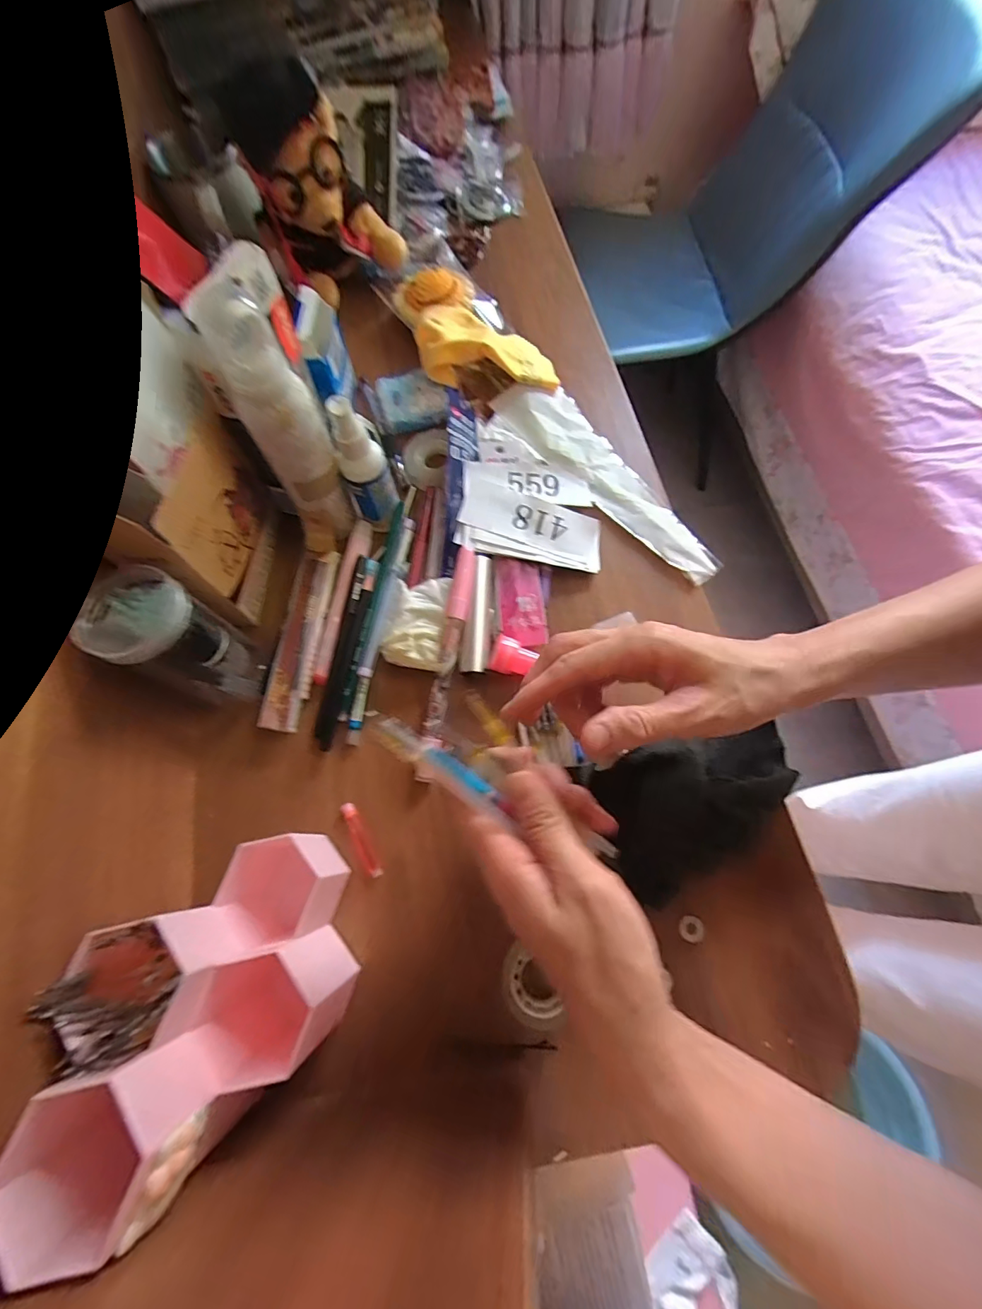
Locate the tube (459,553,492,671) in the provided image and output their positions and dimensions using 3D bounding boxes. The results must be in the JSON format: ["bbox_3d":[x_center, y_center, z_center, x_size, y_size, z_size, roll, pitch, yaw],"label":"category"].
[{"bbox_3d":[-0.009,-0.032,0.364,0.018,0.012,0.092,5,70,4],"label":"tube"}]

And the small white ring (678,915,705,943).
[{"bbox_3d":[0.124,0.169,0.299,0.015,0.004,0.014,-1,70,2],"label":"small white ring"}]

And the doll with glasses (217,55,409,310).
[{"bbox_3d":[-0.155,-0.428,0.440,0.065,0.156,0.112,36,75,14],"label":"doll with glasses"}]

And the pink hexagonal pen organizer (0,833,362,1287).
[{"bbox_3d":[-0.140,0.178,0.260,0.109,0.128,0.152,34,75,14],"label":"pink hexagonal pen organizer"}]

